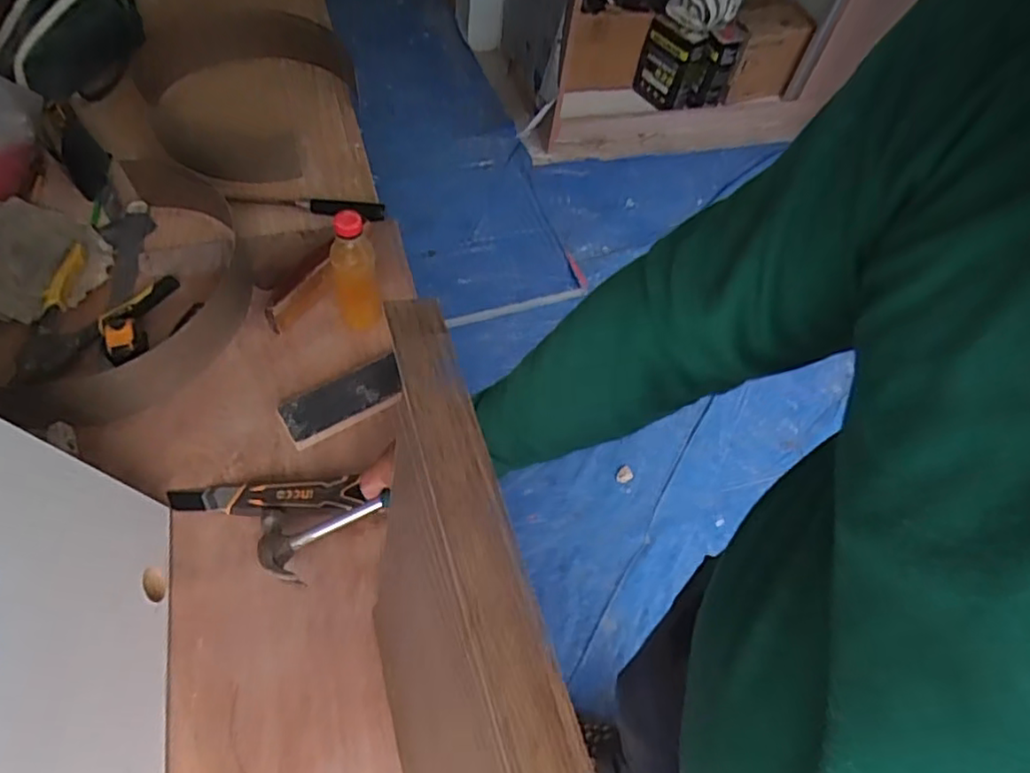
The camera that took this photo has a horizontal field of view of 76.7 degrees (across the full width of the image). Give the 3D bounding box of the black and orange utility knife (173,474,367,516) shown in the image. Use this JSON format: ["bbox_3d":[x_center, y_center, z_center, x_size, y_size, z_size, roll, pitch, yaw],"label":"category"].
[{"bbox_3d":[-0.272,0.119,0.706,0.204,0.032,0.038,2,57,-6],"label":"black and orange utility knife"}]

